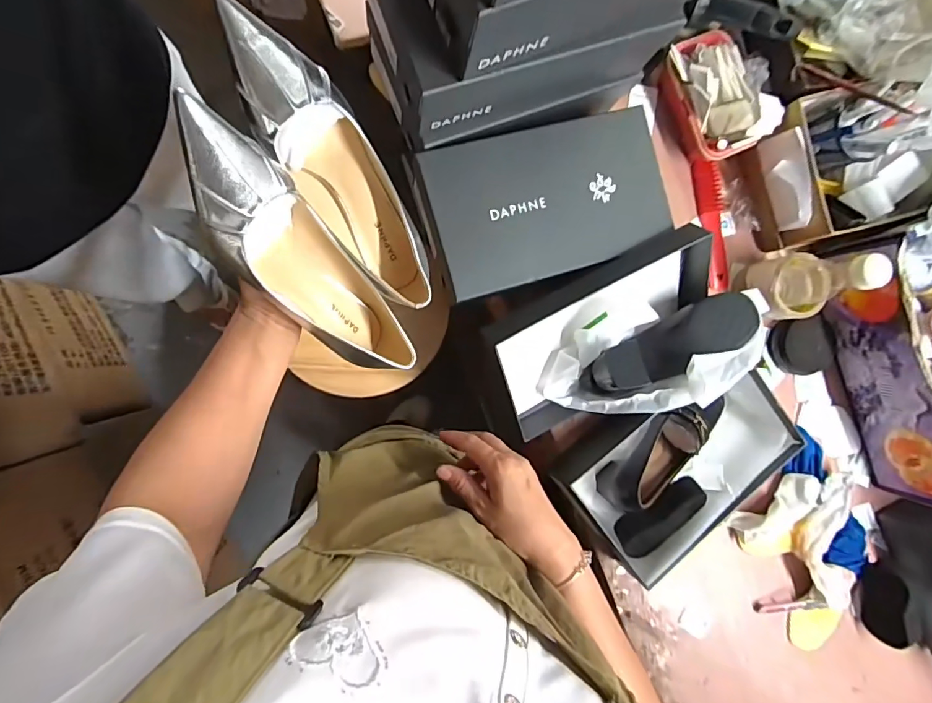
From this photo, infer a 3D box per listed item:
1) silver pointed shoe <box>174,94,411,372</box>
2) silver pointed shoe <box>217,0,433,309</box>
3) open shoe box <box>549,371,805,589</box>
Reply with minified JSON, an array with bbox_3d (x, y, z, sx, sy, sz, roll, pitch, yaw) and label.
[{"bbox_3d":[-0.135,-0.068,0.375,0.080,0.078,0.242,-42,133,-6],"label":"silver pointed shoe"},{"bbox_3d":[-0.101,-0.144,0.385,0.075,0.065,0.247,-38,125,-7],"label":"silver pointed shoe"},{"bbox_3d":[0.300,0.138,0.639,0.305,0.100,0.178,-36,96,-7],"label":"open shoe box"}]

